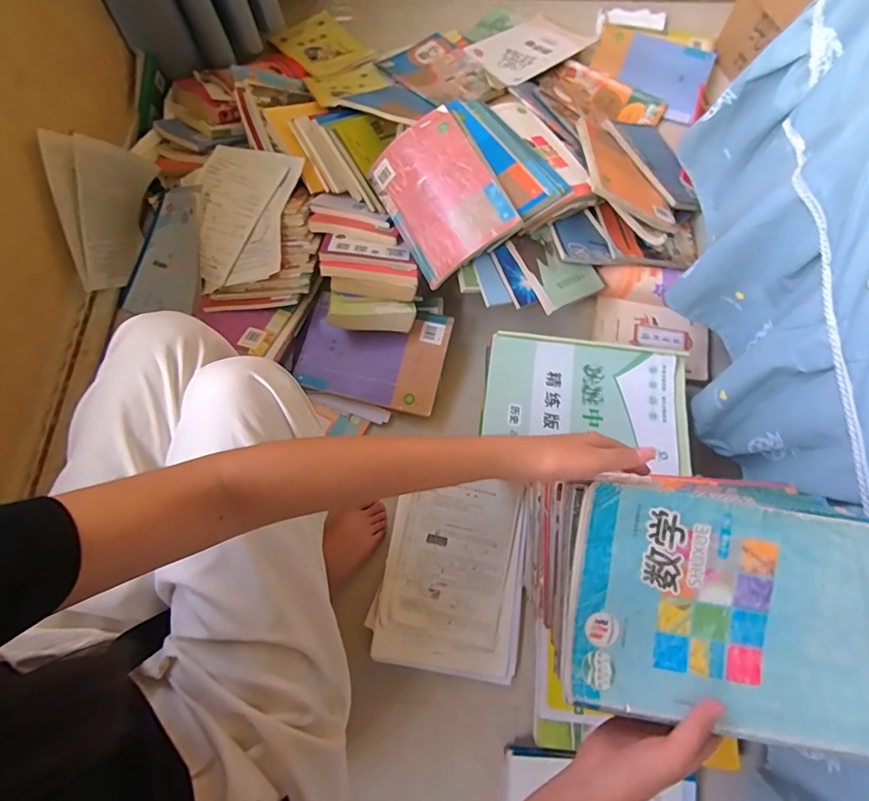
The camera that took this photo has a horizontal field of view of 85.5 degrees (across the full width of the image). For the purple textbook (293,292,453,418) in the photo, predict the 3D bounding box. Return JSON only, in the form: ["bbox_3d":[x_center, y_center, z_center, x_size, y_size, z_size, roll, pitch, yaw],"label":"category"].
[{"bbox_3d":[-0.112,-0.086,0.848,0.256,0.018,0.176,14,86,9],"label":"purple textbook"}]

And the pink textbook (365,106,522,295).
[{"bbox_3d":[0.006,-0.342,0.791,0.176,0.030,0.252,-33,77,16],"label":"pink textbook"}]

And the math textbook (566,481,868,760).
[{"bbox_3d":[0.250,0.177,0.393,0.259,0.028,0.184,9,88,5],"label":"math textbook"}]

